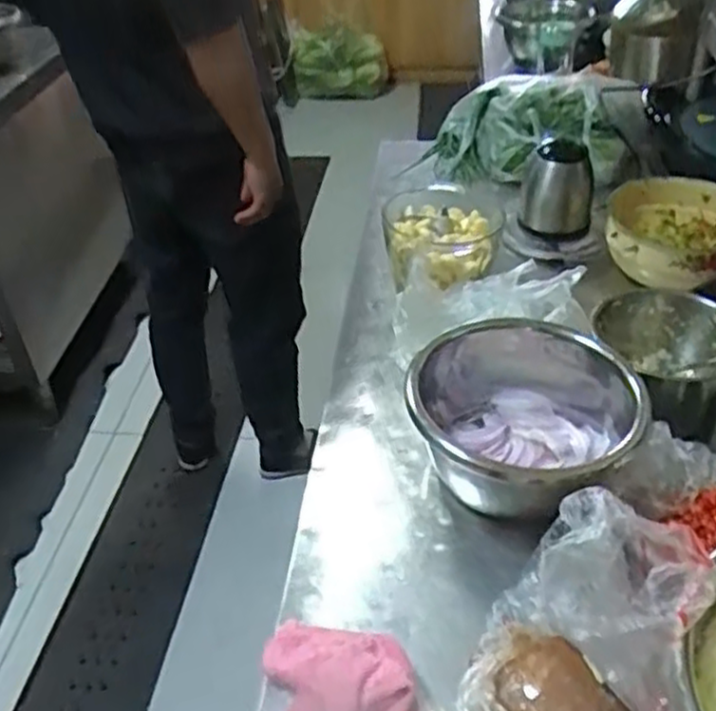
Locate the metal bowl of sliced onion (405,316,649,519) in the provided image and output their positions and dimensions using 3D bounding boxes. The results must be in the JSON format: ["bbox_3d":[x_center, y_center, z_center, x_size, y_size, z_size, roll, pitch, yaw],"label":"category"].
[{"bbox_3d":[0.153,0.060,0.730,0.198,0.111,0.207,-2,39,2],"label":"metal bowl of sliced onion"}]

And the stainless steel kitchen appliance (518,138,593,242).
[{"bbox_3d":[0.288,-0.237,1.099,0.099,0.112,0.087,9,40,14],"label":"stainless steel kitchen appliance"}]

